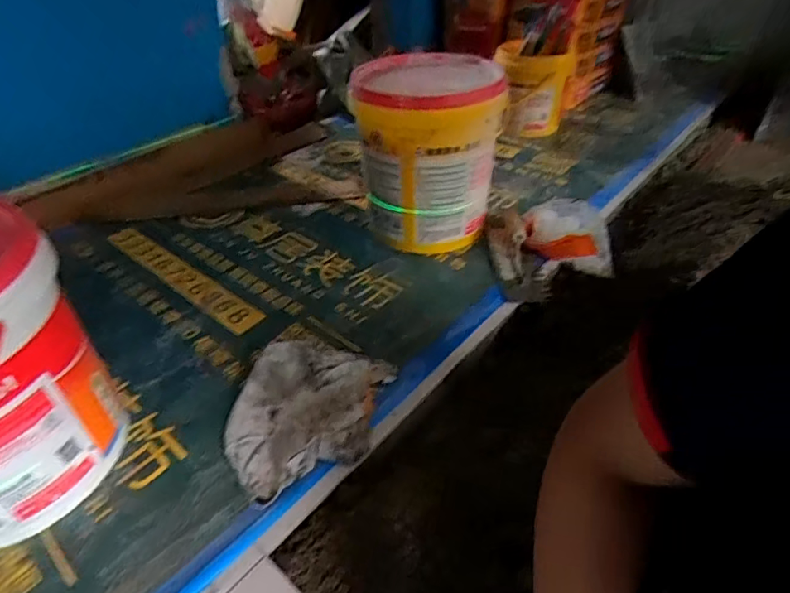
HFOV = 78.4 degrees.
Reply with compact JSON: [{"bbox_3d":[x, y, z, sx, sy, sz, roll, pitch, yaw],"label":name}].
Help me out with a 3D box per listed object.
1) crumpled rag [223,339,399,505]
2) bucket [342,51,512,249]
[{"bbox_3d":[-0.143,0.175,0.742,0.219,0.042,0.287,11,41,15],"label":"crumpled rag"},{"bbox_3d":[0.063,-0.313,1.073,0.300,0.348,0.306,-1,40,1],"label":"bucket"}]

